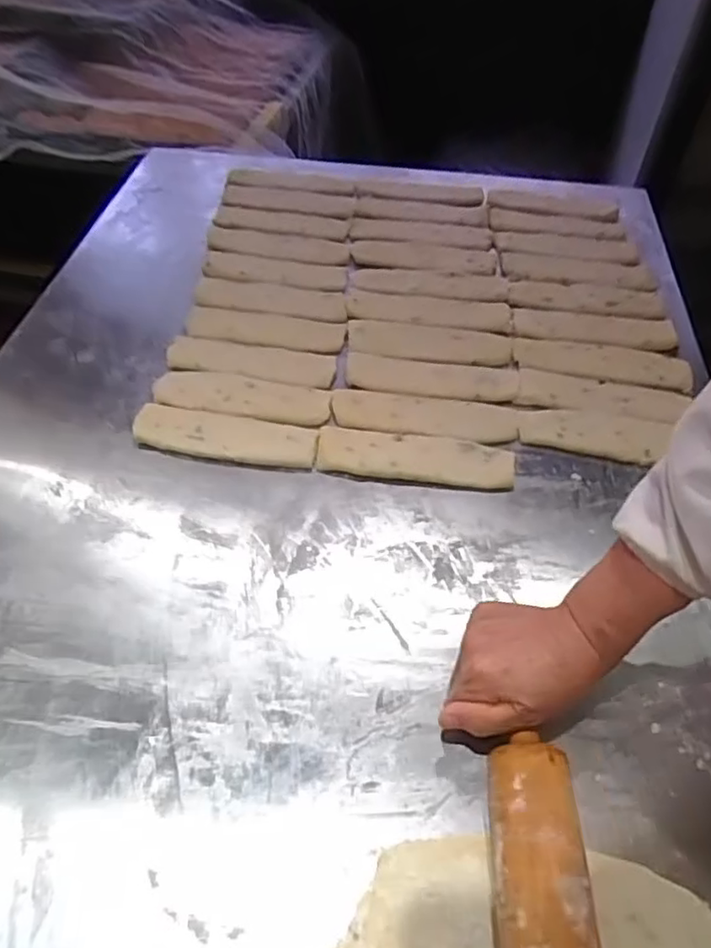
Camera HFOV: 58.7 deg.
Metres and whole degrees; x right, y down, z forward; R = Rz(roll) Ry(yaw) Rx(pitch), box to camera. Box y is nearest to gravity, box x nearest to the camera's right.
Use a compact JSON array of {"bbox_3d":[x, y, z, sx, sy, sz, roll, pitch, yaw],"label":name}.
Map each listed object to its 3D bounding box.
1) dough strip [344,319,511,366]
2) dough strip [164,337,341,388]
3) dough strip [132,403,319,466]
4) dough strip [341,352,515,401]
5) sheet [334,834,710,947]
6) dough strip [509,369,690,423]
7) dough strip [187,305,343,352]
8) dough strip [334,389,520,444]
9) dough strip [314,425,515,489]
[{"bbox_3d":[0.088,-0.156,0.744,0.190,0.006,0.065,4,51,1],"label":"dough strip"},{"bbox_3d":[-0.118,-0.130,0.717,0.185,0.013,0.060,6,51,3],"label":"dough strip"},{"bbox_3d":[-0.132,-0.038,0.639,0.183,0.009,0.058,7,51,4],"label":"dough strip"},{"bbox_3d":[0.085,-0.109,0.709,0.189,0.004,0.059,5,51,3],"label":"dough strip"},{"bbox_3d":[0.106,0.283,0.383,0.231,0.007,0.102,2,51,0],"label":"sheet"},{"bbox_3d":[0.268,-0.087,0.690,0.177,0.008,0.058,10,51,7],"label":"dough strip"},{"bbox_3d":[-0.108,-0.173,0.754,0.188,0.011,0.052,7,51,4],"label":"dough strip"},{"bbox_3d":[0.073,-0.061,0.667,0.192,0.004,0.059,5,51,2],"label":"dough strip"},{"bbox_3d":[0.059,-0.016,0.630,0.193,0.008,0.061,7,51,4],"label":"dough strip"}]

